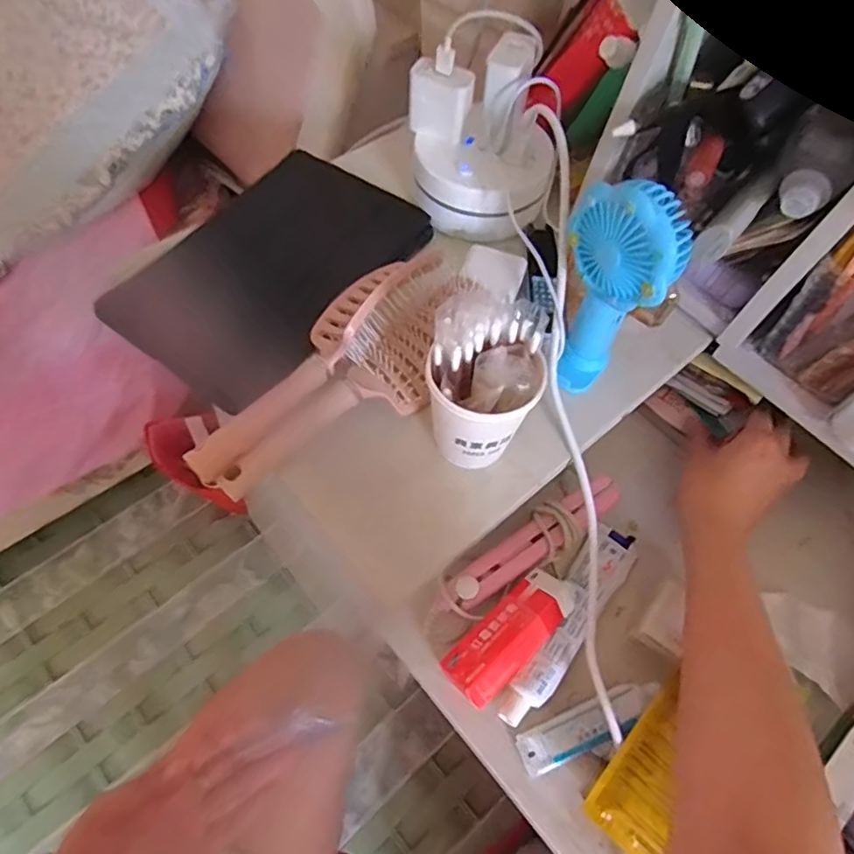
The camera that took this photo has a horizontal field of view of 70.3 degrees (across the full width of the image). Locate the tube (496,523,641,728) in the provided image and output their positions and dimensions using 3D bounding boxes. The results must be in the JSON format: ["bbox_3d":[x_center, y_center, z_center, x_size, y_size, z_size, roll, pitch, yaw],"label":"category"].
[{"bbox_3d":[0.111,0.144,0.467,0.038,0.025,0.183,36,63,16],"label":"tube"}]

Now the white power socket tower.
[{"bbox_3d":[0.050,-0.246,0.525,0.123,0.108,0.120,2,59,-3],"label":"white power socket tower"}]

